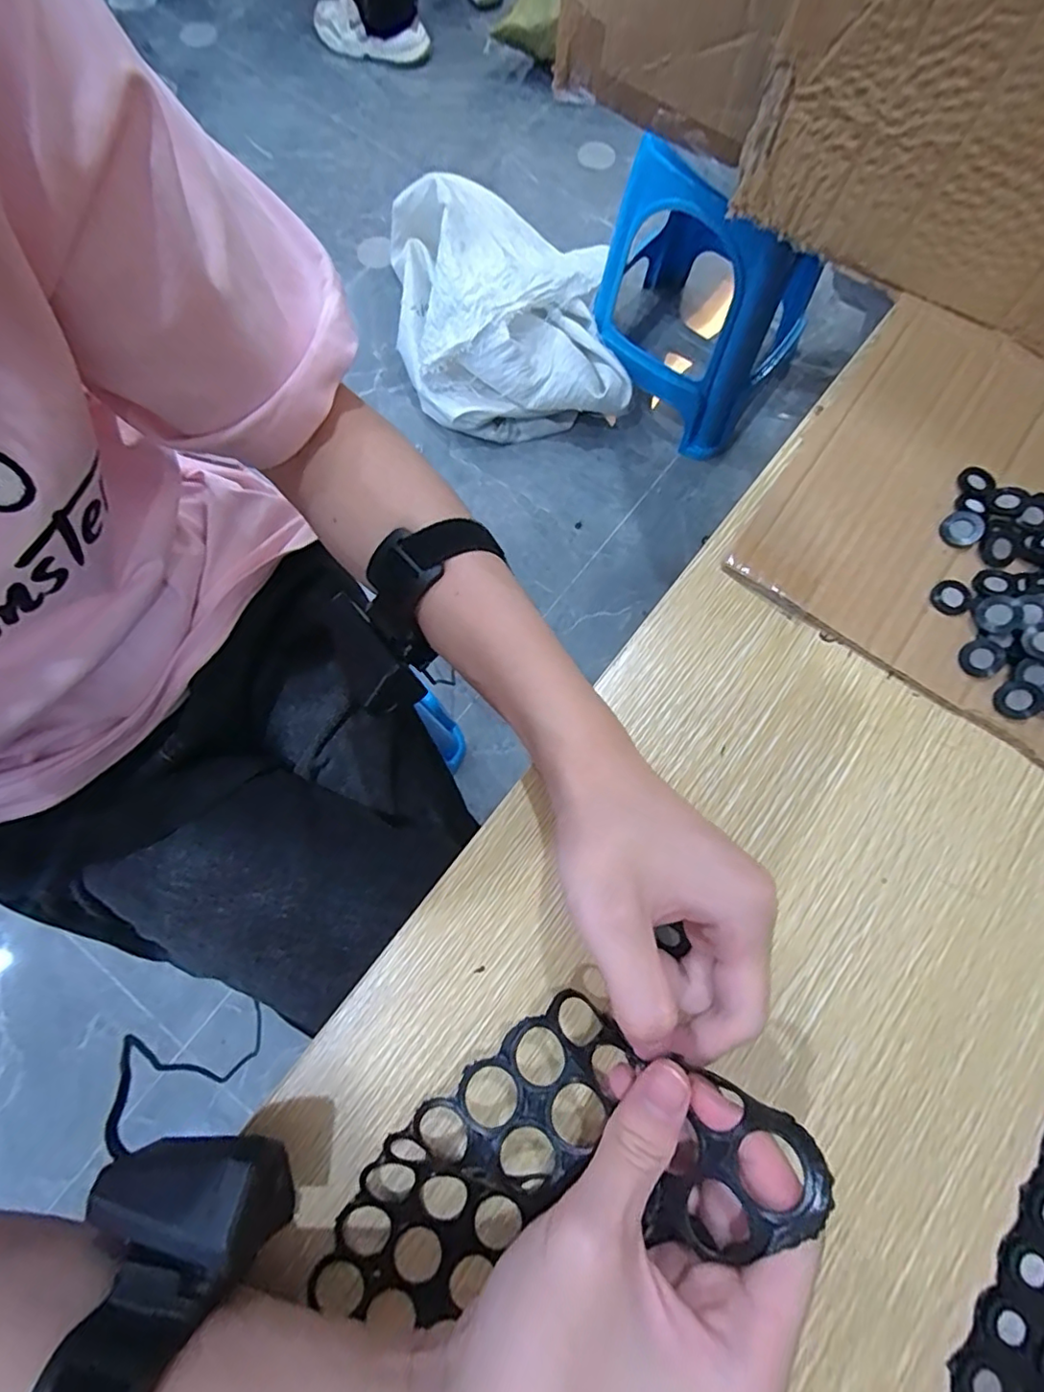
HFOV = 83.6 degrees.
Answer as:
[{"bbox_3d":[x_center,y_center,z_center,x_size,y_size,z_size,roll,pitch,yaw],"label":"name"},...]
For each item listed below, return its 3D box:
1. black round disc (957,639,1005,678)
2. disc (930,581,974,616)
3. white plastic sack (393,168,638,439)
[{"bbox_3d":[0.229,-0.019,0.291,0.019,0.006,0.018,0,75,1],"label":"black round disc"},{"bbox_3d":[0.222,-0.051,0.300,0.018,0.004,0.018,0,75,1],"label":"disc"},{"bbox_3d":[-0.029,-0.750,1.118,0.420,0.213,0.445,0,75,-1],"label":"white plastic sack"}]

